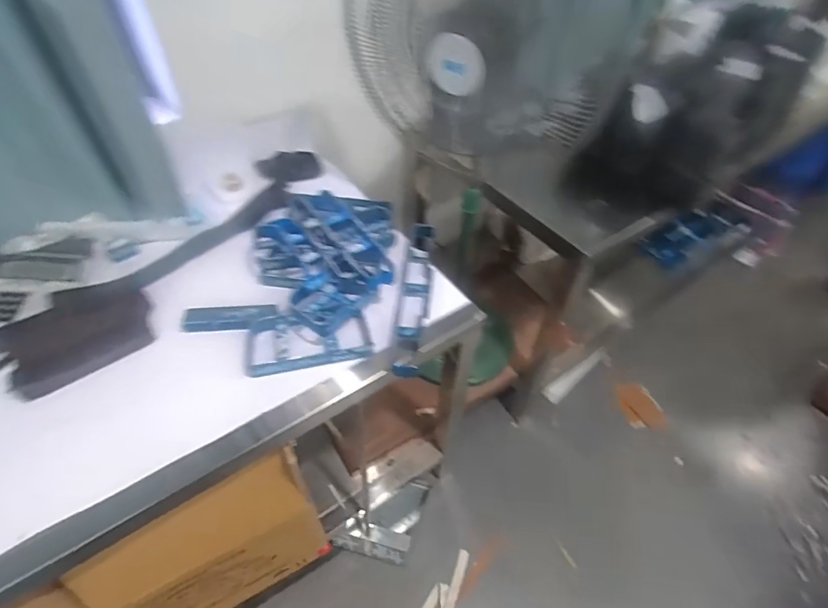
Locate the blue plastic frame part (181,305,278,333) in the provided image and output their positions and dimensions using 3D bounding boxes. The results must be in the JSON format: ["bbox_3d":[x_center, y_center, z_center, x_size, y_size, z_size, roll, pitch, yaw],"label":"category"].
[{"bbox_3d":[-0.341,0.026,0.849,0.168,0.015,0.052,-4,49,-5],"label":"blue plastic frame part"}]

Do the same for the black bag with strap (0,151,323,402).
[{"bbox_3d":[-0.488,-0.102,0.957,0.199,0.060,0.824,22,52,18],"label":"black bag with strap"}]

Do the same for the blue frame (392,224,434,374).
[{"bbox_3d":[0.004,-0.023,0.911,0.057,0.044,0.385,4,49,3],"label":"blue frame"}]

